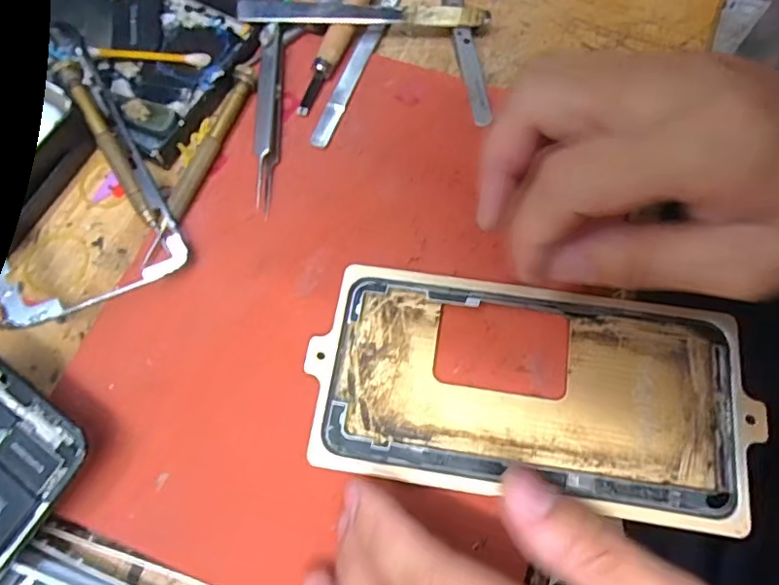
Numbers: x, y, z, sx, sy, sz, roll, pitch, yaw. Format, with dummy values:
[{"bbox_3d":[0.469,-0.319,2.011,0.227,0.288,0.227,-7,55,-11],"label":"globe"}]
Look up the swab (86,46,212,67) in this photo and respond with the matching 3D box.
[{"bbox_3d":[-0.124,-0.123,0.282,0.063,0.006,0.006,5,70,2],"label":"swab"}]

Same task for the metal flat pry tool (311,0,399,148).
[{"bbox_3d":[-0.014,-0.128,0.284,0.009,0.004,0.125,19,71,7],"label":"metal flat pry tool"}]

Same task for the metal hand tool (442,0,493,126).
[{"bbox_3d":[0.037,-0.150,0.291,0.011,0.011,0.143,-8,70,-3],"label":"metal hand tool"}]

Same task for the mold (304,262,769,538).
[{"bbox_3d":[0.054,0.037,0.218,0.165,0.008,0.085,7,70,5],"label":"mold"}]

